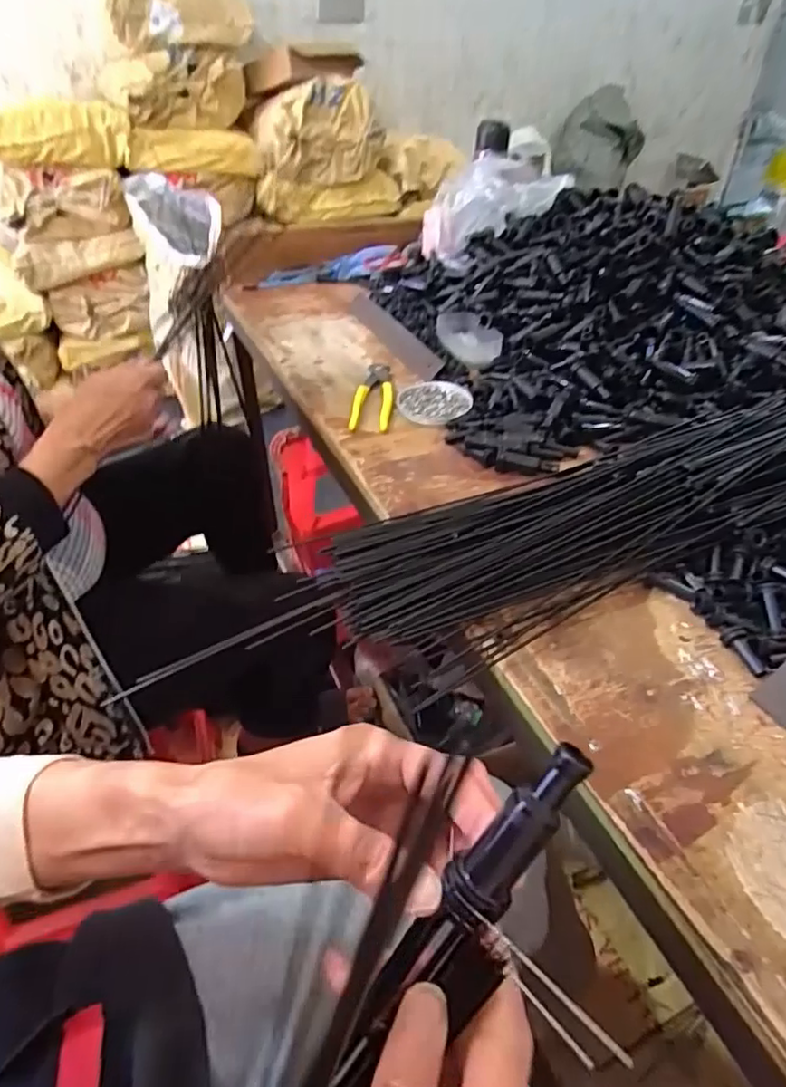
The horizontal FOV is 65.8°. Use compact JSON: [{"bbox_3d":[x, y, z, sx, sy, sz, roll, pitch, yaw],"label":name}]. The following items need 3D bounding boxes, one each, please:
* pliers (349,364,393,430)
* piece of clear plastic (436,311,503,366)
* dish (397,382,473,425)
[{"bbox_3d":[-0.023,-0.196,0.790,0.048,0.012,0.170,2,42,5],"label":"pliers"},{"bbox_3d":[0.107,-0.309,0.900,0.065,0.016,0.135,-34,55,3],"label":"piece of clear plastic"},{"bbox_3d":[0.051,-0.177,0.762,0.091,0.011,0.088,-2,41,1],"label":"dish"}]

